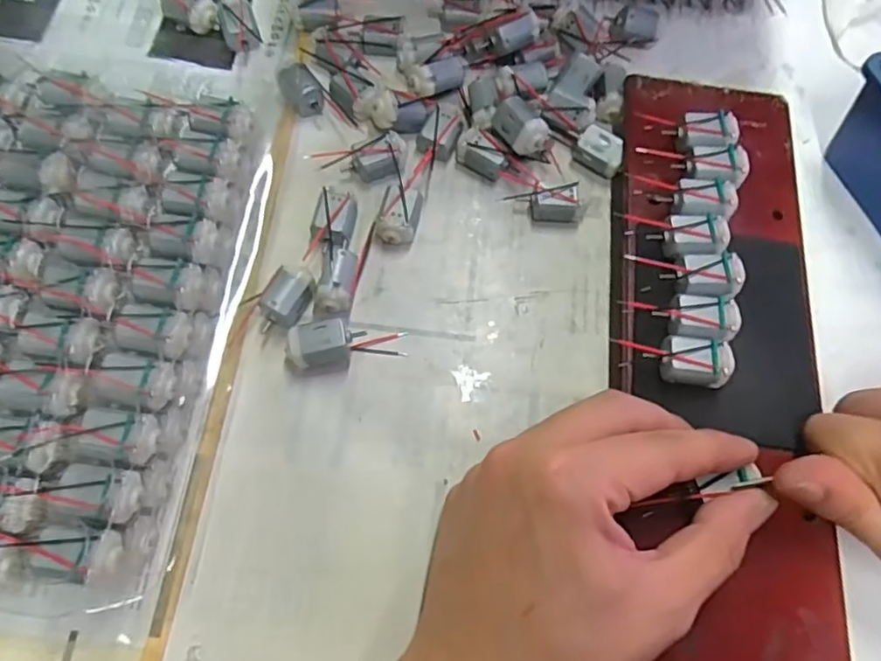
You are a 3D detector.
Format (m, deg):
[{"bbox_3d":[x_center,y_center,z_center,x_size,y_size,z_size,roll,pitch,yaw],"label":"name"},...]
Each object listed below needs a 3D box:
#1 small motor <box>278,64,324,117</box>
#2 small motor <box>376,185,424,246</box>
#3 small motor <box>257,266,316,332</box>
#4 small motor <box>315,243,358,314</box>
[{"bbox_3d":[-0.073,-0.127,0.339,0.017,0.018,0.024,-31,73,-14],"label":"small motor"},{"bbox_3d":[-0.020,-0.056,0.315,0.019,0.016,0.027,14,68,3],"label":"small motor"},{"bbox_3d":[-0.070,-0.014,0.293,0.018,0.017,0.030,22,68,6],"label":"small motor"},{"bbox_3d":[-0.047,-0.023,0.298,0.016,0.021,0.030,15,68,3],"label":"small motor"}]

